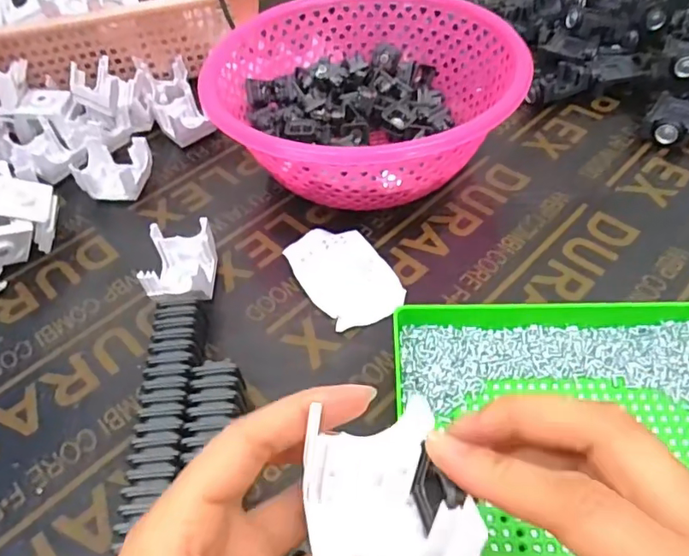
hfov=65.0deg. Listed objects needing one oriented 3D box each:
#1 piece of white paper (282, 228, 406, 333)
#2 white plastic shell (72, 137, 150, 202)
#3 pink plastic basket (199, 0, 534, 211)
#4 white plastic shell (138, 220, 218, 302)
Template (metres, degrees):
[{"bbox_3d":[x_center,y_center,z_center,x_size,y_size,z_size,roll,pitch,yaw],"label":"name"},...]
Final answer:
[{"bbox_3d":[0.001,-0.003,0.405,0.060,0.020,0.085,-28,53,-18],"label":"piece of white paper"},{"bbox_3d":[-0.207,-0.097,0.490,0.061,0.038,0.046,4,50,8],"label":"white plastic shell"},{"bbox_3d":[0.020,-0.149,0.476,0.244,0.097,0.223,22,55,22],"label":"pink plastic basket"},{"bbox_3d":[-0.125,-0.006,0.406,0.051,0.039,0.067,-3,49,2],"label":"white plastic shell"}]

